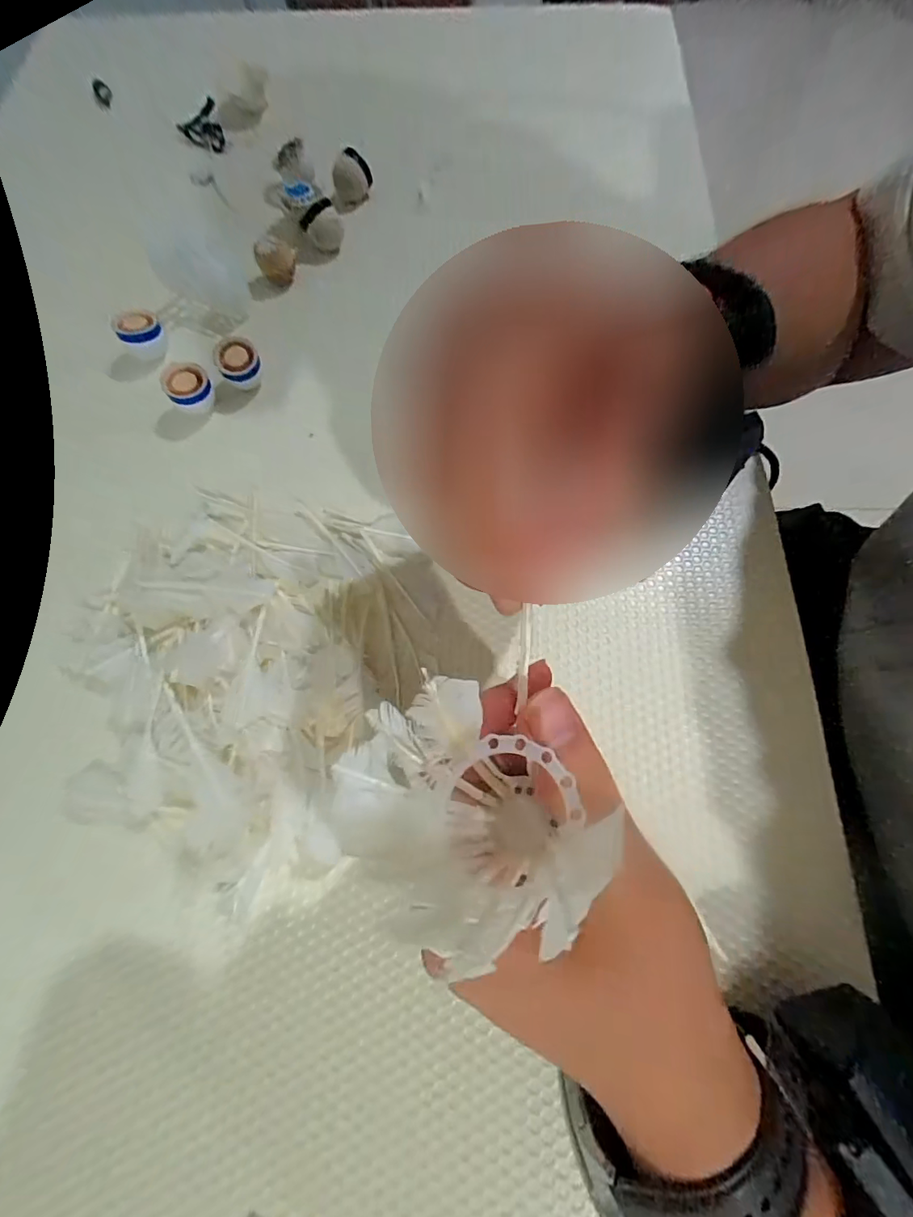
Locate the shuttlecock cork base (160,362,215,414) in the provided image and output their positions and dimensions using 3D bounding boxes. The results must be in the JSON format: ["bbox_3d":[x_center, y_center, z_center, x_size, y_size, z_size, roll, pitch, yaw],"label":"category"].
[{"bbox_3d":[-0.166,-0.136,0.305,0.026,0.022,0.027,0,70,0],"label":"shuttlecock cork base"}]

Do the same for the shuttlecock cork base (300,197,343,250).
[{"bbox_3d":[-0.096,-0.272,0.350,0.026,0.024,0.022,-17,70,-6],"label":"shuttlecock cork base"}]

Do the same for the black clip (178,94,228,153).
[{"bbox_3d":[-0.209,-0.391,0.399,0.033,0.010,0.051,-18,70,-6],"label":"black clip"}]

